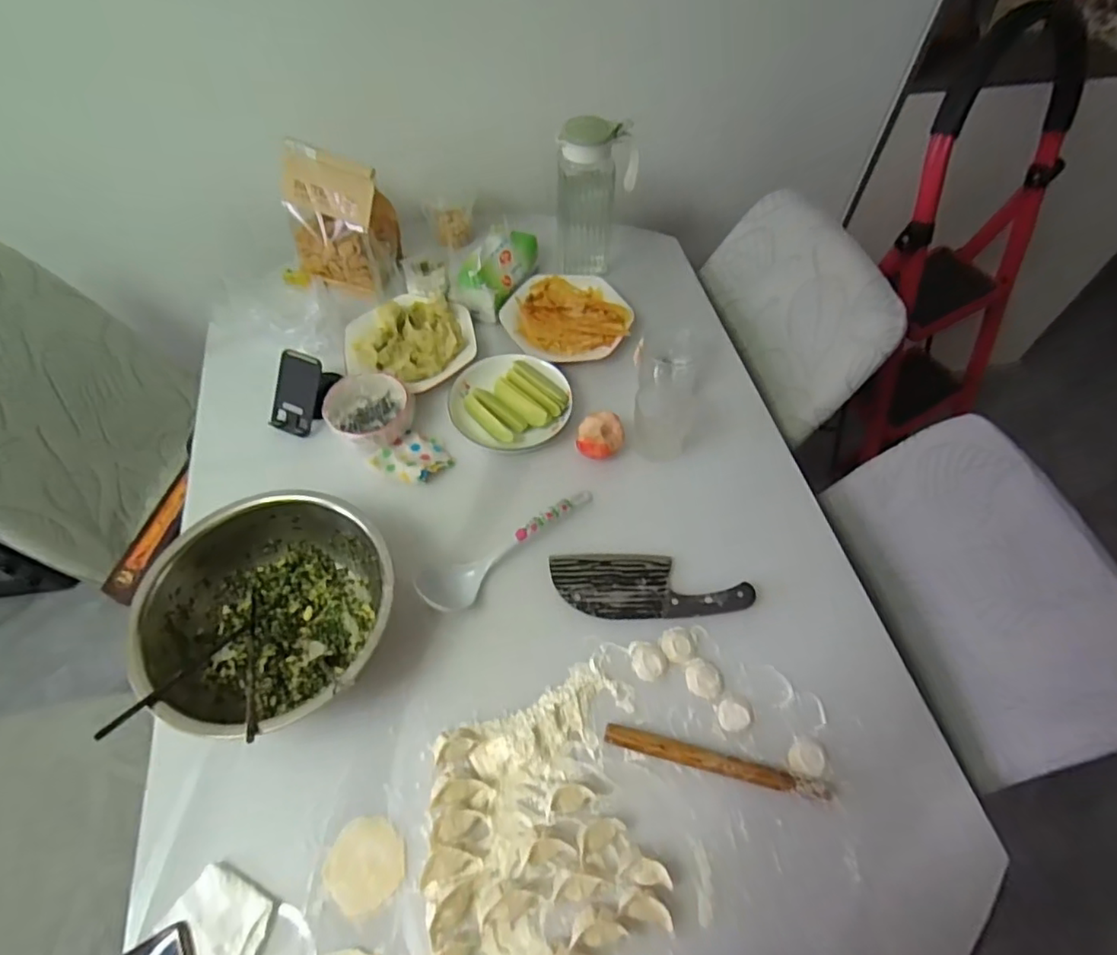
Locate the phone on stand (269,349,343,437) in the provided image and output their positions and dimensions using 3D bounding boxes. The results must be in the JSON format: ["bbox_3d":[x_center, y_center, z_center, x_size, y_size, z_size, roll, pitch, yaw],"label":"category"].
[{"bbox_3d":[-0.366,-0.128,0.857,0.080,0.081,0.112,20,60,12],"label":"phone on stand"}]

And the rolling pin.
[{"bbox_3d":[0.163,0.296,0.618,0.230,0.025,0.021,13,59,8],"label":"rolling pin"}]

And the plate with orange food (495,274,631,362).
[{"bbox_3d":[0.012,-0.268,0.970,0.192,0.026,0.195,0,58,0],"label":"plate with orange food"}]

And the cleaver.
[{"bbox_3d":[0.112,0.130,0.727,0.239,0.016,0.085,2,58,2],"label":"cleaver"}]

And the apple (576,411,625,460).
[{"bbox_3d":[0.058,-0.053,0.832,0.065,0.044,0.068,0,58,0],"label":"apple"}]

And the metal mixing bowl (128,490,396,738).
[{"bbox_3d":[-0.310,0.151,0.659,0.254,0.099,0.245,0,58,0],"label":"metal mixing bowl"}]

